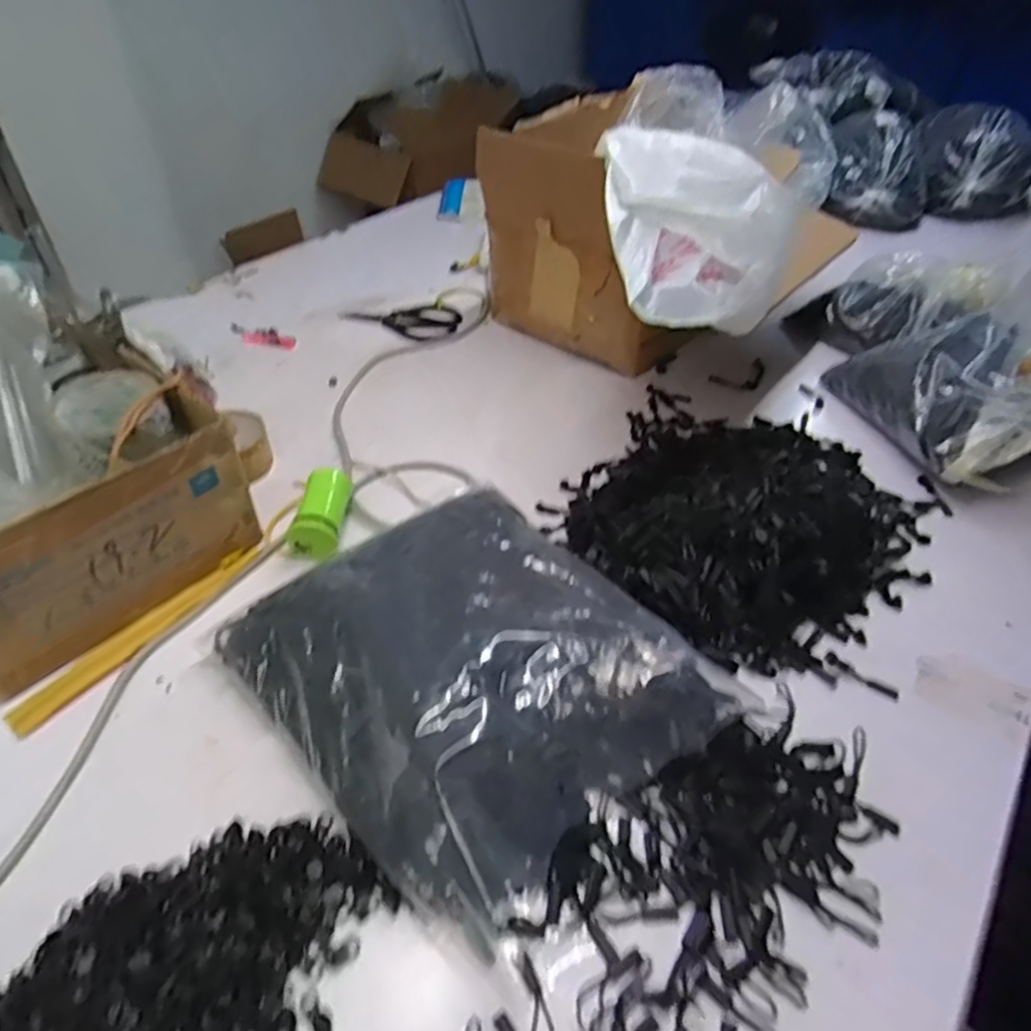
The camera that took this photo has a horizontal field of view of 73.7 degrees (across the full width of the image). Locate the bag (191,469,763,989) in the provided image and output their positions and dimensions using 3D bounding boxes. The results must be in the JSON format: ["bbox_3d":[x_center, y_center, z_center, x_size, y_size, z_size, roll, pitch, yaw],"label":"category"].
[{"bbox_3d":[-0.031,0.108,0.540,0.345,0.088,0.293,31,50,31],"label":"bag"}]

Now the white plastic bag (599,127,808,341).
[{"bbox_3d":[0.147,-0.282,0.660,0.124,0.116,0.222,-5,43,-6],"label":"white plastic bag"}]

